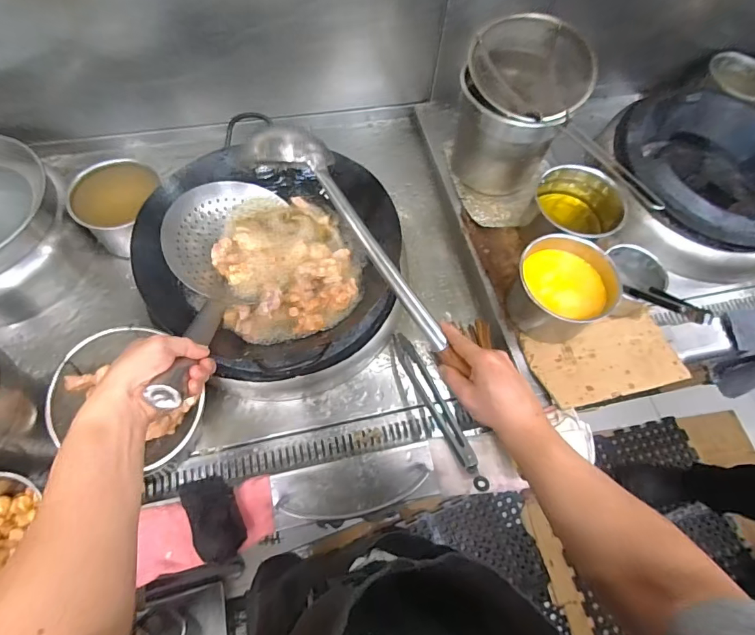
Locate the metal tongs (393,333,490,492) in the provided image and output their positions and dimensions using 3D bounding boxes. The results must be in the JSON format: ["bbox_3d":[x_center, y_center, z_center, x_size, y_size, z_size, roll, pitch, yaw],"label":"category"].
[{"bbox_3d":[0.099,0.146,0.751,0.041,0.024,0.326,-17,46,-12],"label":"metal tongs"}]

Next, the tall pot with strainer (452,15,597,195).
[{"bbox_3d":[0.282,-0.426,0.911,0.225,0.258,0.219,2,63,-3],"label":"tall pot with strainer"}]

